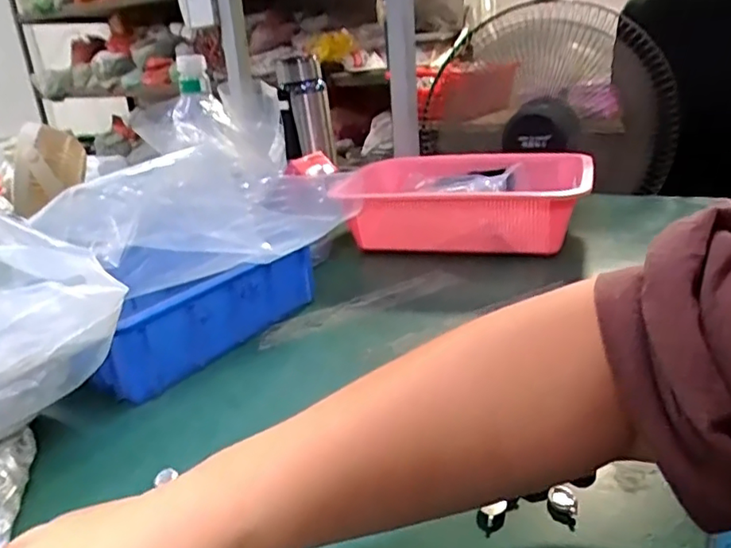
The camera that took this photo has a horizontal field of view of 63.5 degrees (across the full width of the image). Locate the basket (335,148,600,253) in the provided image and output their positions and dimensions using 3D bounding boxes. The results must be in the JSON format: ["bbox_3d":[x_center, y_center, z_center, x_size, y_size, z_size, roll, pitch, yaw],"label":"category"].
[{"bbox_3d":[0.124,-0.089,0.740,0.288,0.079,0.216,1,21,17],"label":"basket"}]

